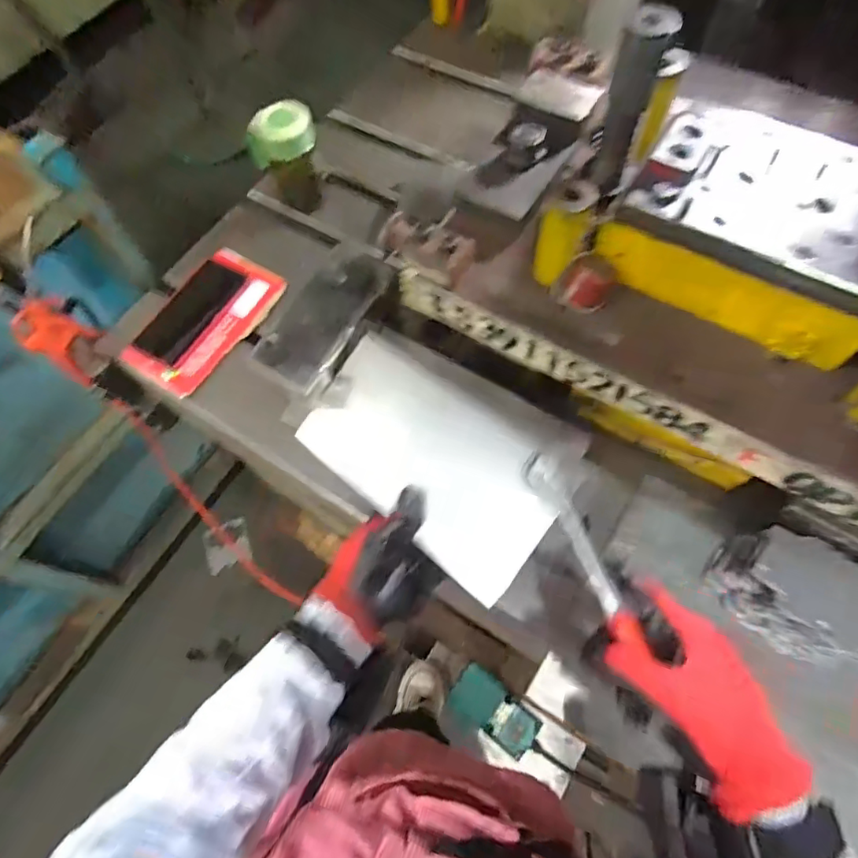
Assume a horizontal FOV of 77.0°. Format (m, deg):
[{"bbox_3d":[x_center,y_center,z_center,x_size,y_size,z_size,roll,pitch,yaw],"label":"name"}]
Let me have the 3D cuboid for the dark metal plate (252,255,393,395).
[{"bbox_3d":[-0.105,-0.114,0.537,0.068,0.021,0.156,29,72,7],"label":"dark metal plate"}]

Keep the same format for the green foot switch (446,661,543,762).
[{"bbox_3d":[0.138,0.597,1.144,0.199,0.067,0.100,33,71,17],"label":"green foot switch"}]

